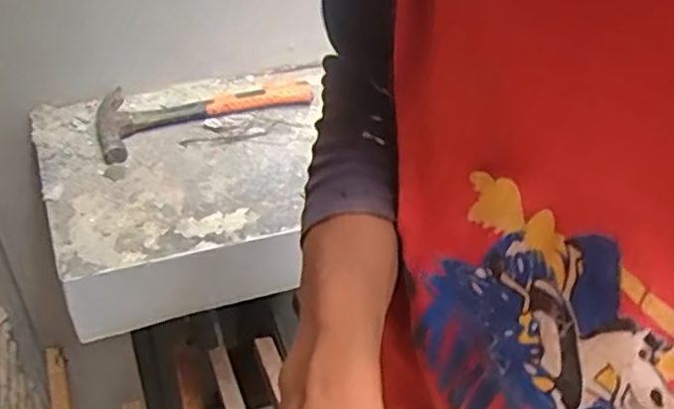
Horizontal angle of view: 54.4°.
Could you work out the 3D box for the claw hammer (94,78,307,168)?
[{"bbox_3d":[-0.201,-0.150,0.967,0.317,0.032,0.116,-20,51,-25],"label":"claw hammer"}]

